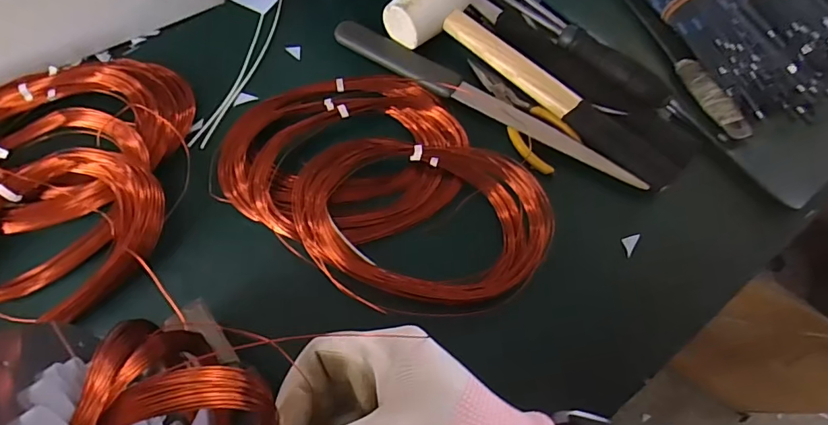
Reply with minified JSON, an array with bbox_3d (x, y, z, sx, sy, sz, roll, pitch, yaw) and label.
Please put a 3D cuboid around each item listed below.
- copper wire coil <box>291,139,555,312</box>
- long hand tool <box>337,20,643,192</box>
[{"bbox_3d":[0.006,0.003,0.333,0.173,0.019,0.118,-5,66,-3],"label":"copper wire coil"},{"bbox_3d":[0.051,-0.091,0.384,0.279,0.013,0.023,32,69,13],"label":"long hand tool"}]

